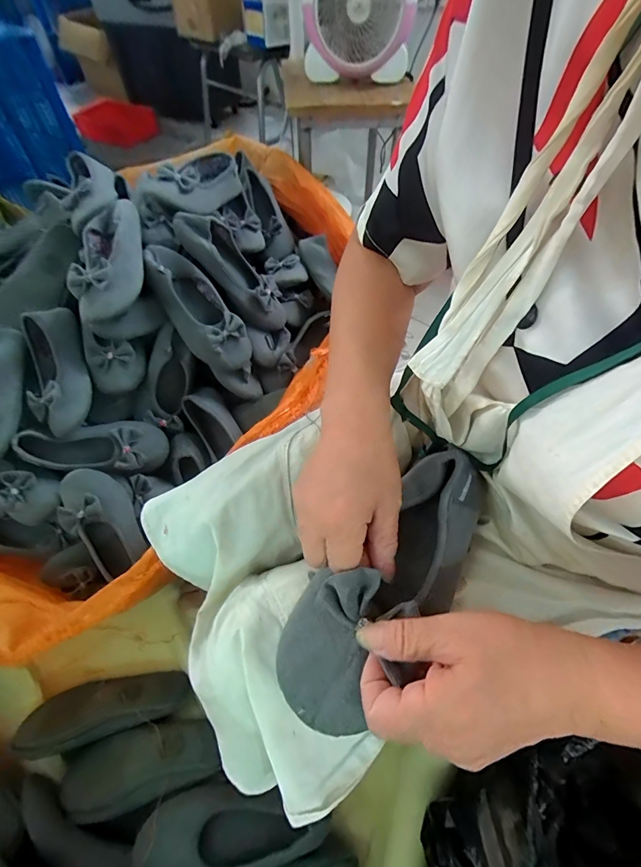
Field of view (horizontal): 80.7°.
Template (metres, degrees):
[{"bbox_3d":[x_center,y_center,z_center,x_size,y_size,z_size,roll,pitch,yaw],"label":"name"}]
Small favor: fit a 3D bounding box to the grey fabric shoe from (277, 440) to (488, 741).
[{"bbox_3d":[0.055,0.109,0.285,0.081,0.058,0.209,36,64,22],"label":"grey fabric shoe"}]

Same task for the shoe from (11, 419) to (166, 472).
[{"bbox_3d":[-0.384,0.024,0.650,0.227,0.057,0.091,-4,89,-10],"label":"shoe"}]

